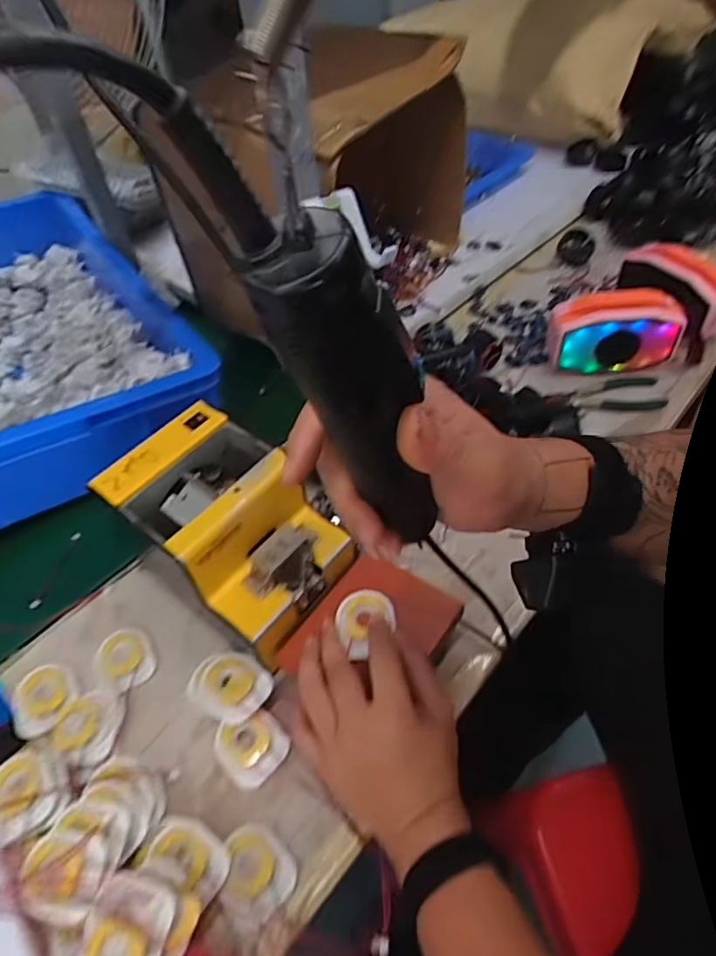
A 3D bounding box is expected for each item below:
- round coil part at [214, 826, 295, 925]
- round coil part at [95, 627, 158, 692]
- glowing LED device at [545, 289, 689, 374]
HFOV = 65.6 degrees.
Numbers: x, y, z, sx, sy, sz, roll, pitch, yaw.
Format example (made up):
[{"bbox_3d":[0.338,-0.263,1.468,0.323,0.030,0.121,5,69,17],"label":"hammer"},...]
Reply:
[{"bbox_3d":[-0.074,0.280,0.394,0.056,0.006,0.050,17,41,20],"label":"round coil part"},{"bbox_3d":[-0.217,0.165,0.514,0.045,0.010,0.063,-32,54,-19],"label":"round coil part"},{"bbox_3d":[0.312,-0.178,0.685,0.149,0.086,0.062,2,50,7],"label":"glowing LED device"}]

